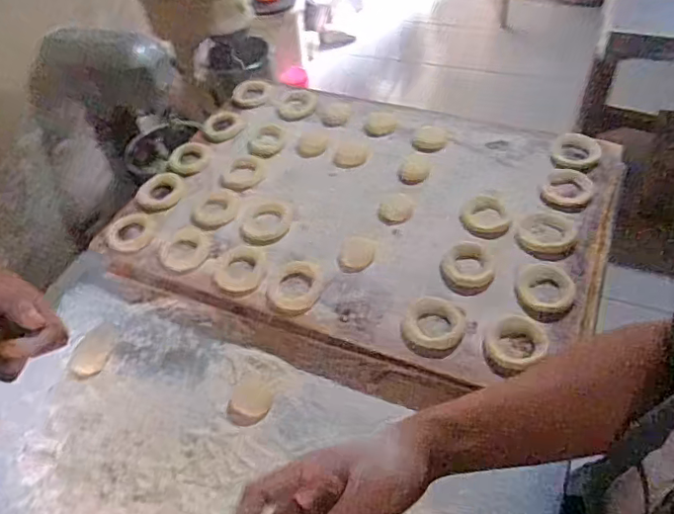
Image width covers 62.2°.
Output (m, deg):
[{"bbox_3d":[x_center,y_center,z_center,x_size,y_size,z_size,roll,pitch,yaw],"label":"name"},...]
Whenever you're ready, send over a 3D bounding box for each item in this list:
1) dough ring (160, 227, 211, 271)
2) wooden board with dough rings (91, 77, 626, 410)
[{"bbox_3d":[-0.195,-0.011,0.721,0.059,0.009,0.064,-3,48,4],"label":"dough ring"},{"bbox_3d":[0.033,-0.064,0.759,0.590,0.050,0.453,18,53,21],"label":"wooden board with dough rings"}]

